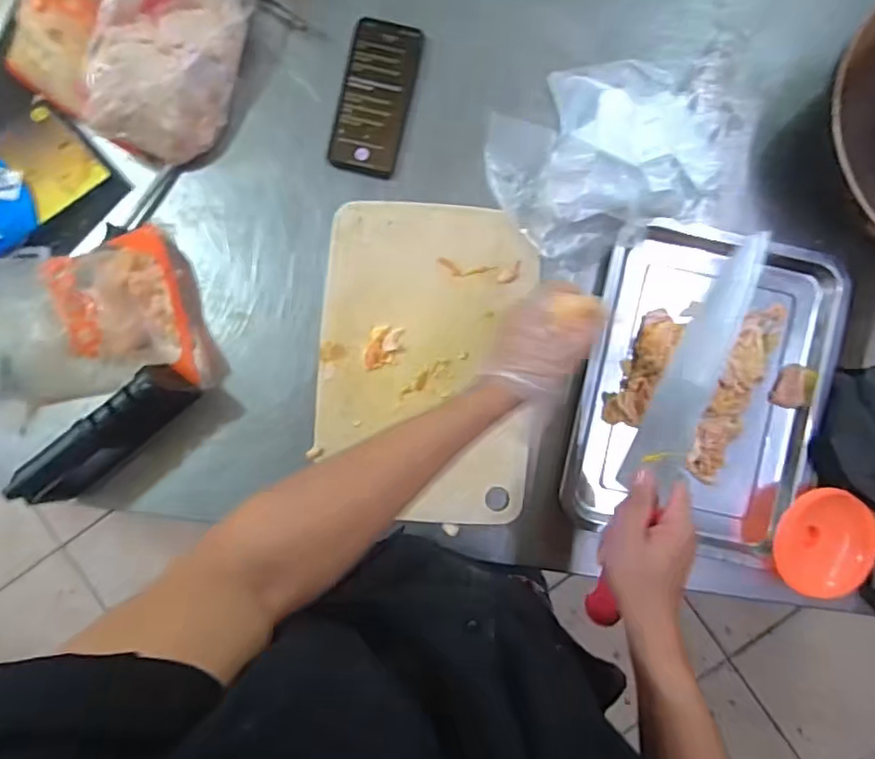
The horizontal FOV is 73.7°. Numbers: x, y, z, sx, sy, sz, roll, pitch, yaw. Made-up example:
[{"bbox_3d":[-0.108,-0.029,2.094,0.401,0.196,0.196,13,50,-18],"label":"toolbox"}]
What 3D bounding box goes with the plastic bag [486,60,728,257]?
[{"bbox_3d":[0.186,-0.250,0.626,0.239,0.064,0.193,-26,89,0],"label":"plastic bag"}]

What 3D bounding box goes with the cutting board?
[{"bbox_3d":[-0.012,-0.019,0.652,0.234,0.010,0.346,4,89,0],"label":"cutting board"}]

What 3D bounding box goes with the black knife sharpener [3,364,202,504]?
[{"bbox_3d":[-0.342,0.061,0.611,0.192,0.092,0.036,-41,89,0],"label":"black knife sharpener"}]

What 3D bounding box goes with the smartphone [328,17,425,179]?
[{"bbox_3d":[-0.070,-0.318,0.659,0.076,0.012,0.167,13,89,1],"label":"smartphone"}]

